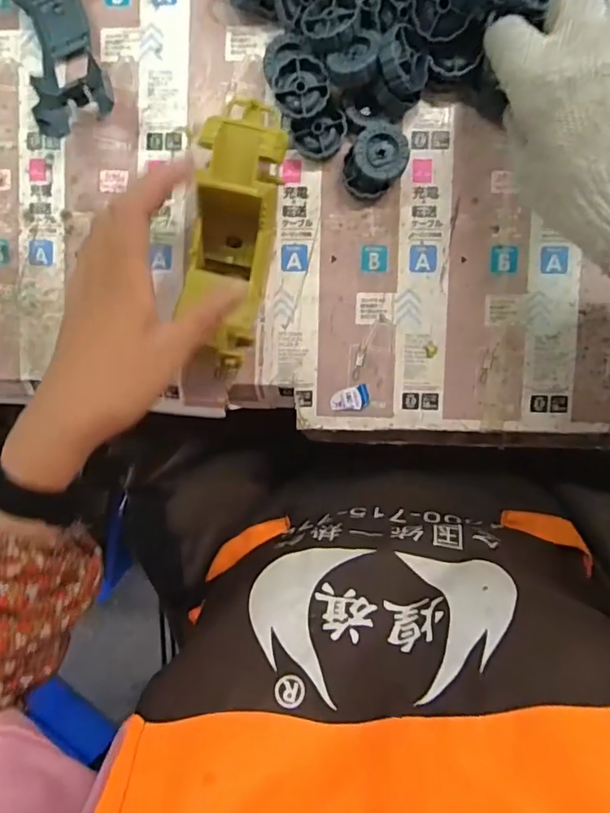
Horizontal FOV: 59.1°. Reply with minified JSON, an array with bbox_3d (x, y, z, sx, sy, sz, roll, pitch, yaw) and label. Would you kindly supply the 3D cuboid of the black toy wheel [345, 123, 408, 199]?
[{"bbox_3d":[0.049,-0.172,0.378,0.037,0.024,0.047,41,97,0],"label":"black toy wheel"}]

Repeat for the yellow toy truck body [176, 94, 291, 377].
[{"bbox_3d":[-0.051,-0.114,0.366,0.056,0.053,0.162,13,118,3],"label":"yellow toy truck body"}]

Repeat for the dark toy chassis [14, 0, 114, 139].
[{"bbox_3d":[-0.178,-0.266,0.385,0.055,0.035,0.135,-19,94,6],"label":"dark toy chassis"}]

